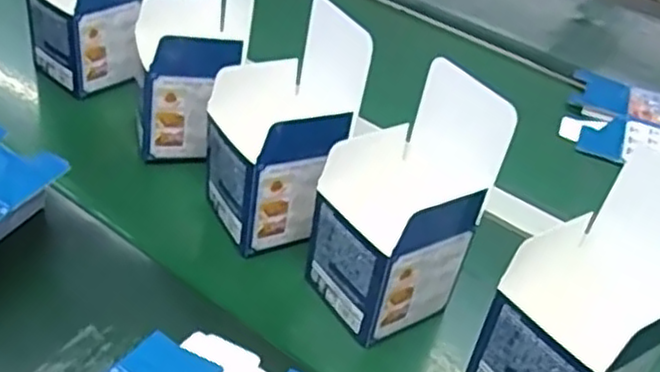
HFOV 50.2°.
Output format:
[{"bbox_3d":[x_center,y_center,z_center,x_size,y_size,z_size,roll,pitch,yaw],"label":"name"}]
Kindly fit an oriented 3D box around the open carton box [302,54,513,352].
[{"bbox_3d":[0.049,0.013,0.506,0.097,0.170,0.093,-18,46,-28],"label":"open carton box"}]

